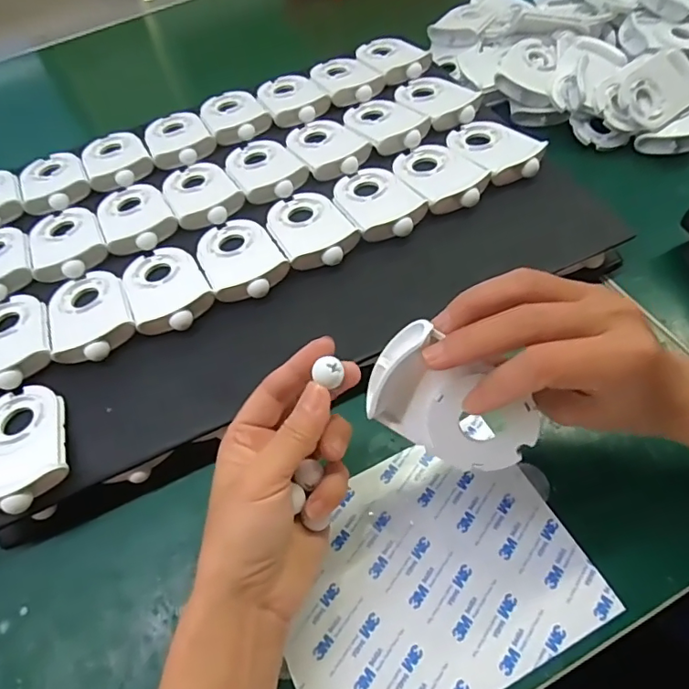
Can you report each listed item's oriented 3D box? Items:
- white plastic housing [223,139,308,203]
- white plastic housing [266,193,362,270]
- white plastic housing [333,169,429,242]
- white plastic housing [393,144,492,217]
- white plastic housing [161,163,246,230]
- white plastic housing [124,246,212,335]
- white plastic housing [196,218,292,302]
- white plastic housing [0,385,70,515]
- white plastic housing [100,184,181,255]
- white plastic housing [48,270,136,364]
[{"bbox_3d":[-0.072,-0.158,0.456,0.057,0.018,0.091,-28,58,-12],"label":"white plastic housing"},{"bbox_3d":[-0.027,-0.094,0.407,0.056,0.015,0.087,-25,57,-10],"label":"white plastic housing"},{"bbox_3d":[0.025,-0.115,0.415,0.057,0.016,0.085,-29,58,-13],"label":"white plastic housing"},{"bbox_3d":[0.077,-0.141,0.426,0.058,0.014,0.087,-31,58,-13],"label":"white plastic housing"},{"bbox_3d":[-0.124,-0.133,0.447,0.057,0.016,0.087,-26,57,-10],"label":"white plastic housing"},{"bbox_3d":[-0.134,-0.045,0.386,0.056,0.016,0.087,-28,57,-12],"label":"white plastic housing"},{"bbox_3d":[-0.080,-0.068,0.396,0.057,0.016,0.087,-26,57,-10],"label":"white plastic housing"},{"bbox_3d":[-0.206,0.062,0.326,0.054,0.018,0.086,-23,57,-8],"label":"white plastic housing"},{"bbox_3d":[-0.177,-0.111,0.438,0.057,0.018,0.089,-24,57,-9],"label":"white plastic housing"},{"bbox_3d":[-0.187,-0.024,0.377,0.057,0.012,0.086,-27,57,-11],"label":"white plastic housing"}]

